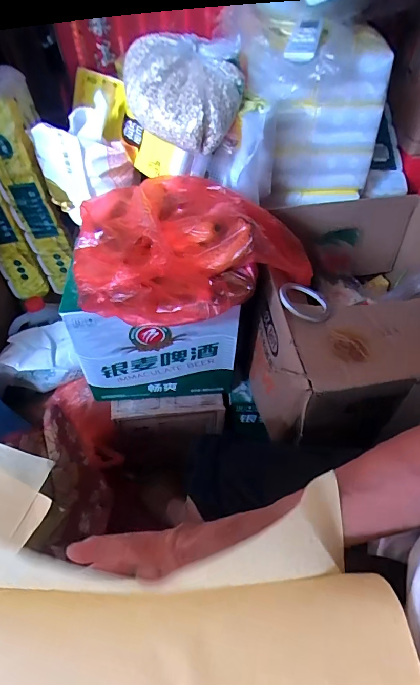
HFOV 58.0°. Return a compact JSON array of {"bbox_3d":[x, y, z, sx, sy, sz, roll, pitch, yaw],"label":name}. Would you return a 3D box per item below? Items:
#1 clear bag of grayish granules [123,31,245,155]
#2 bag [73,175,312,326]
[{"bbox_3d":[-0.045,-0.409,0.613,0.192,0.118,0.160,6,47,6],"label":"clear bag of grayish granules"},{"bbox_3d":[-0.014,-0.163,0.612,0.380,0.123,0.256,-7,47,-7],"label":"bag"}]

